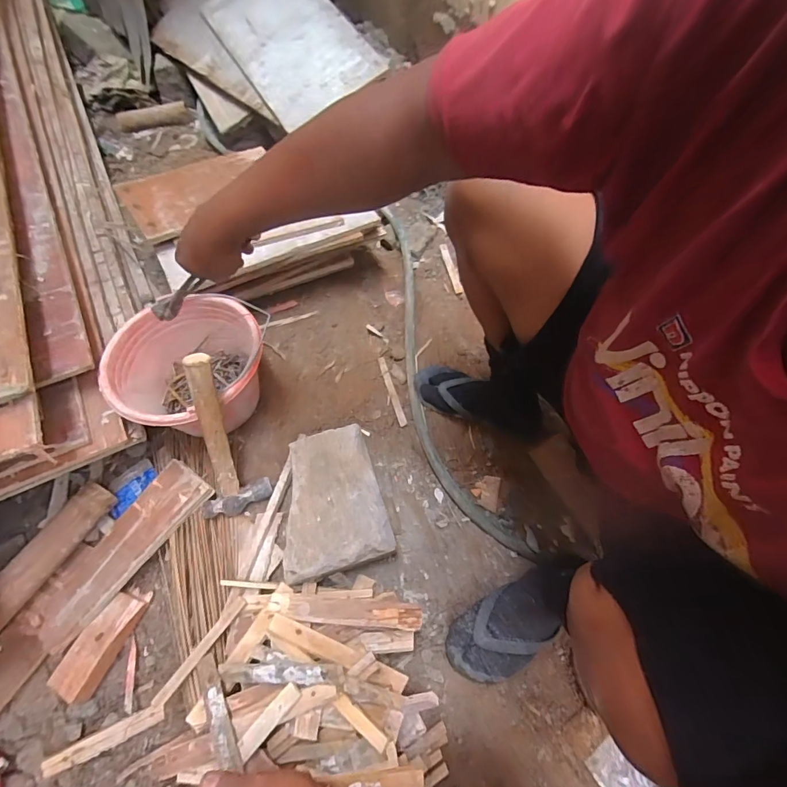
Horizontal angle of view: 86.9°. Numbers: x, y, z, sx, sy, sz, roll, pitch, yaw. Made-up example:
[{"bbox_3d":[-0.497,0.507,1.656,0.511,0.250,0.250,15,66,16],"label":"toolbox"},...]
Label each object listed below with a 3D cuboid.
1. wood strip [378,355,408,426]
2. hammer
[{"bbox_3d":[-0.003,-0.008,0.857,0.017,0.006,0.163,-15,67,-8],"label":"wood strip"},{"bbox_3d":[-0.267,0.073,0.640,0.104,0.298,0.047,-5,33,-6],"label":"hammer"}]

